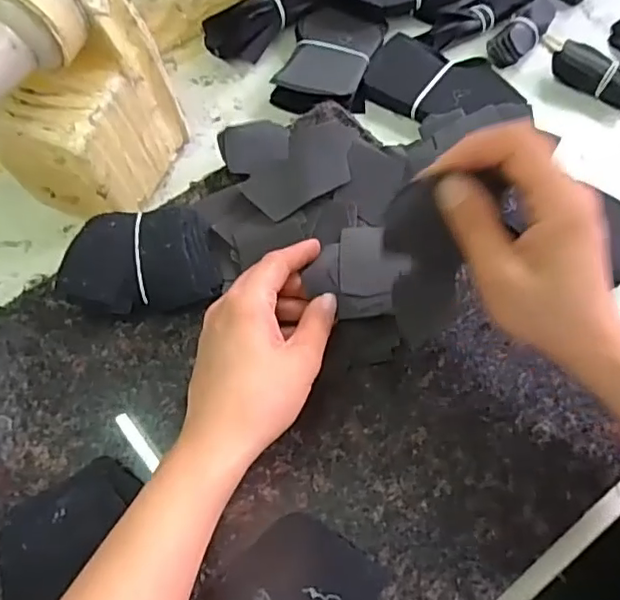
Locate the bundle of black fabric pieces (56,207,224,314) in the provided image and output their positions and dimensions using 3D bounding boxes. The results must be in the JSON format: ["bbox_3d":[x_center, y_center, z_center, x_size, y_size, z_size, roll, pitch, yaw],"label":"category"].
[{"bbox_3d":[-0.121,-0.027,0.418,0.107,0.031,0.068,-11,64,-2],"label":"bundle of black fabric pieces"}]

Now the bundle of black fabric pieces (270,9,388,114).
[{"bbox_3d":[0.020,-0.218,0.534,0.080,0.020,0.115,17,66,11],"label":"bundle of black fabric pieces"}]

